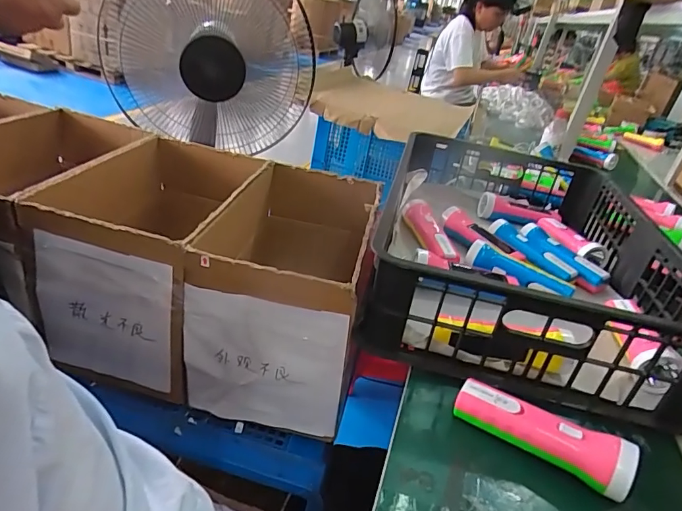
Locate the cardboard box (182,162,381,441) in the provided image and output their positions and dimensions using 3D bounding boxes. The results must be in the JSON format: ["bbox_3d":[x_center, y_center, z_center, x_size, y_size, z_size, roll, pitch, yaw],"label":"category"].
[{"bbox_3d":[-0.084,0.038,0.752,0.225,0.254,0.378,13,30,1],"label":"cardboard box"}]

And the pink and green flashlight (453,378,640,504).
[{"bbox_3d":[0.194,0.177,0.456,0.164,0.051,0.046,25,32,27],"label":"pink and green flashlight"}]

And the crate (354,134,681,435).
[{"bbox_3d":[0.288,-0.034,0.764,0.392,0.145,0.632,16,30,6],"label":"crate"}]

